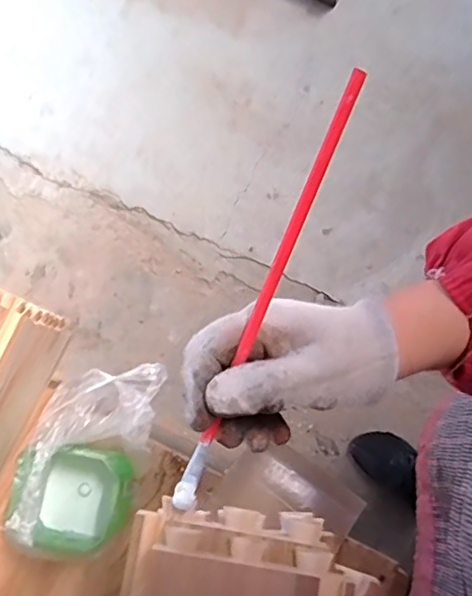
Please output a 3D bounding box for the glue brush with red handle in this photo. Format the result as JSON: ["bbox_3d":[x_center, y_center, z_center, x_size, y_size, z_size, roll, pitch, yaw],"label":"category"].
[{"bbox_3d":[0.014,0.006,0.301,0.010,0.007,0.249,23,104,5],"label":"glue brush with red handle"}]

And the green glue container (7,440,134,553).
[{"bbox_3d":[-0.145,0.180,0.514,0.089,0.086,0.097,6,77,4],"label":"green glue container"}]

